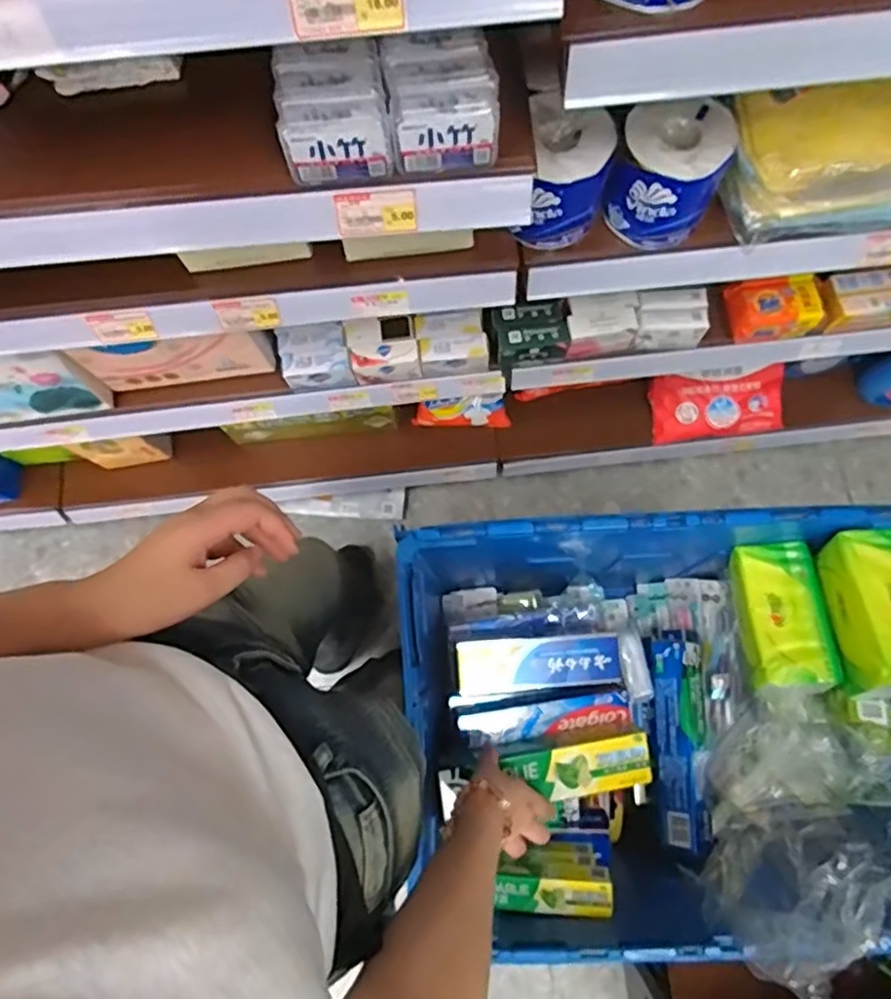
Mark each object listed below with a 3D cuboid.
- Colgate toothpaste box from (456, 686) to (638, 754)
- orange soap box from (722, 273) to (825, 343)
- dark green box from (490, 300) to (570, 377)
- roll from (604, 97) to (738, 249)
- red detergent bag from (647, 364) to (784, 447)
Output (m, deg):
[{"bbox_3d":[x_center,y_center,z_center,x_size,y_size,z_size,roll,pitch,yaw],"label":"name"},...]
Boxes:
[{"bbox_3d":[0.119,0.259,0.747,0.199,0.033,0.049,-7,77,0],"label":"Colgate toothpaste box"},{"bbox_3d":[0.476,-0.280,0.937,0.117,0.058,0.073,-6,77,0],"label":"orange soap box"},{"bbox_3d":[0.125,-0.243,0.953,0.113,0.072,0.072,-9,77,-1],"label":"dark green box"},{"bbox_3d":[0.231,-0.338,0.673,0.103,0.101,0.096,0,77,1],"label":"roll"},{"bbox_3d":[0.531,-0.188,1.261,0.232,0.081,0.113,-4,77,0],"label":"red detergent bag"}]

